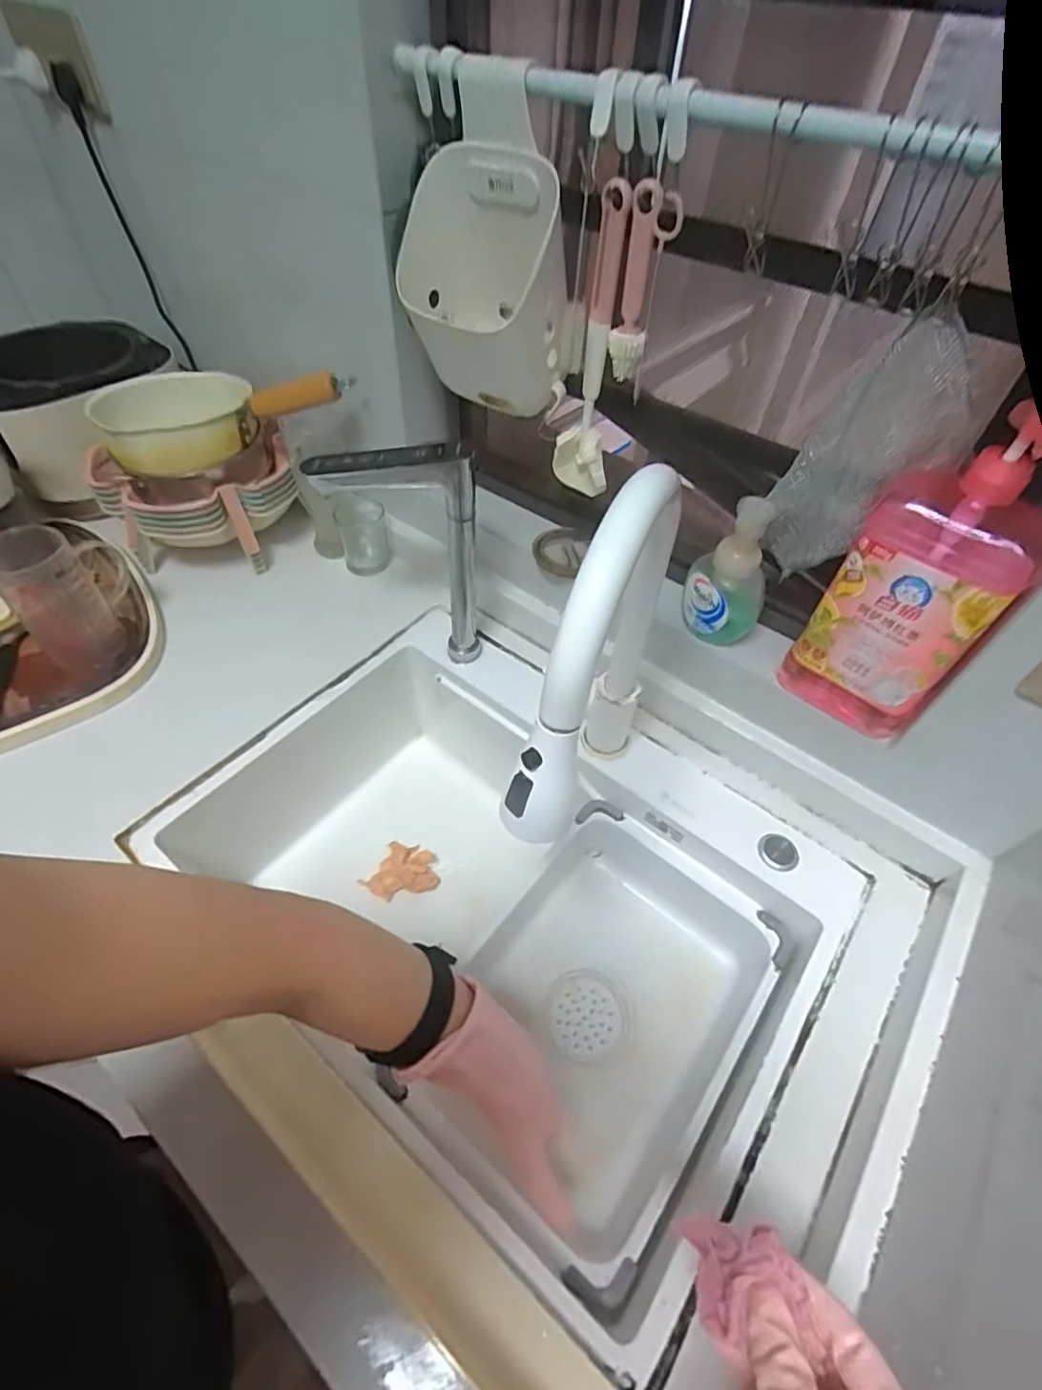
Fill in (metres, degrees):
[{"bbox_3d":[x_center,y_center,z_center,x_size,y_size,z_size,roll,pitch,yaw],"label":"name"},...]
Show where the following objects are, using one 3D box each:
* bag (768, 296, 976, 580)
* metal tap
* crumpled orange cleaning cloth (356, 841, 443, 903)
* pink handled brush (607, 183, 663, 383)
[{"bbox_3d":[0.270,-0.179,0.472,0.106,0.207,0.042,34,57,22],"label":"bag"},{"bbox_3d":[-0.130,-0.151,0.669,0.162,0.268,0.046,4,51,0],"label":"metal tap"},{"bbox_3d":[-0.160,0.229,0.784,0.094,0.030,0.067,-8,52,-10],"label":"crumpled orange cleaning cloth"},{"bbox_3d":[0.095,-0.335,0.494,0.029,0.136,0.024,12,51,6],"label":"pink handled brush"}]

